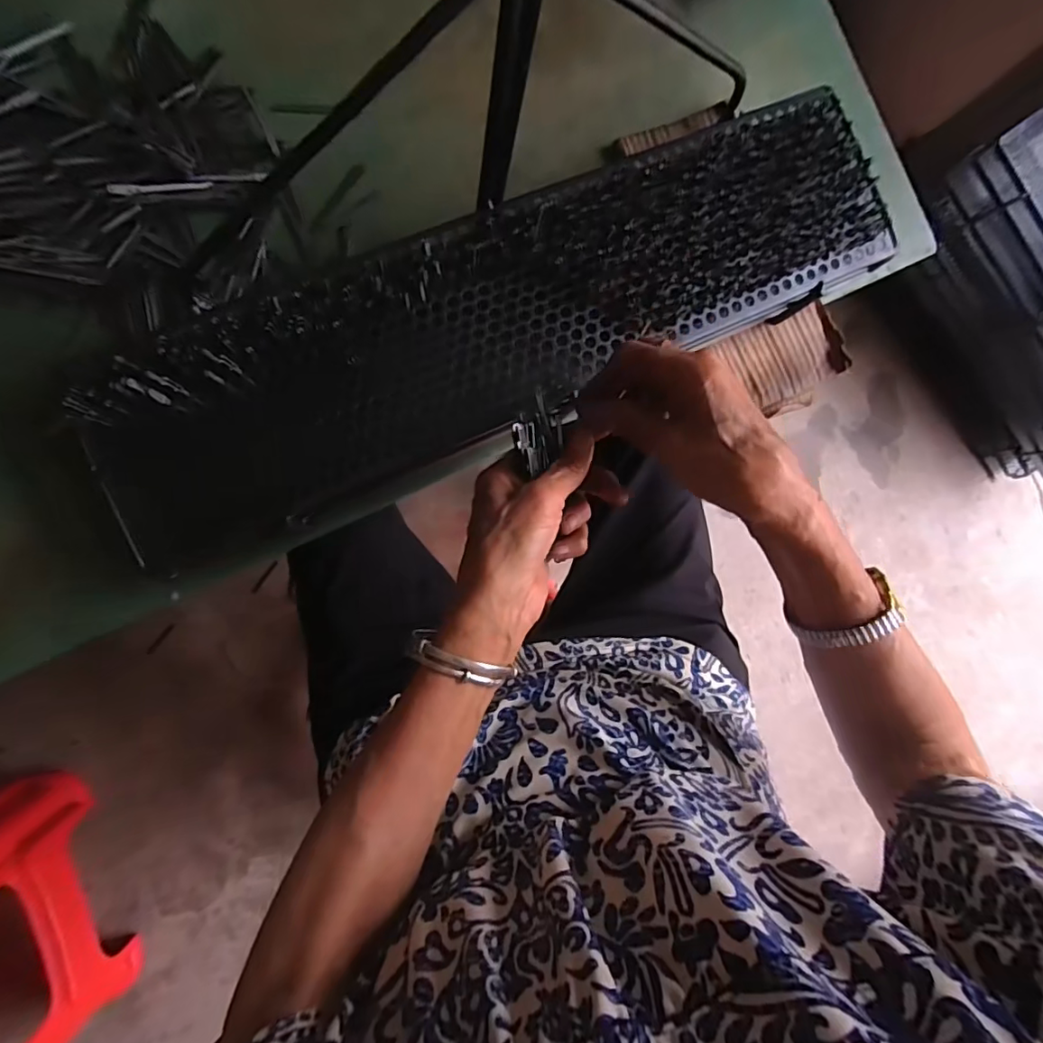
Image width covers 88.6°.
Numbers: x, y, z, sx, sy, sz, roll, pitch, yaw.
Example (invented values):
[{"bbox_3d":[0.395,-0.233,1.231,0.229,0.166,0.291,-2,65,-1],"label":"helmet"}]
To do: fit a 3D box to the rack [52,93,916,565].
[{"bbox_3d":[0.001,-0.152,0.395,0.584,0.073,0.142,-26,92,-10],"label":"rack"}]

